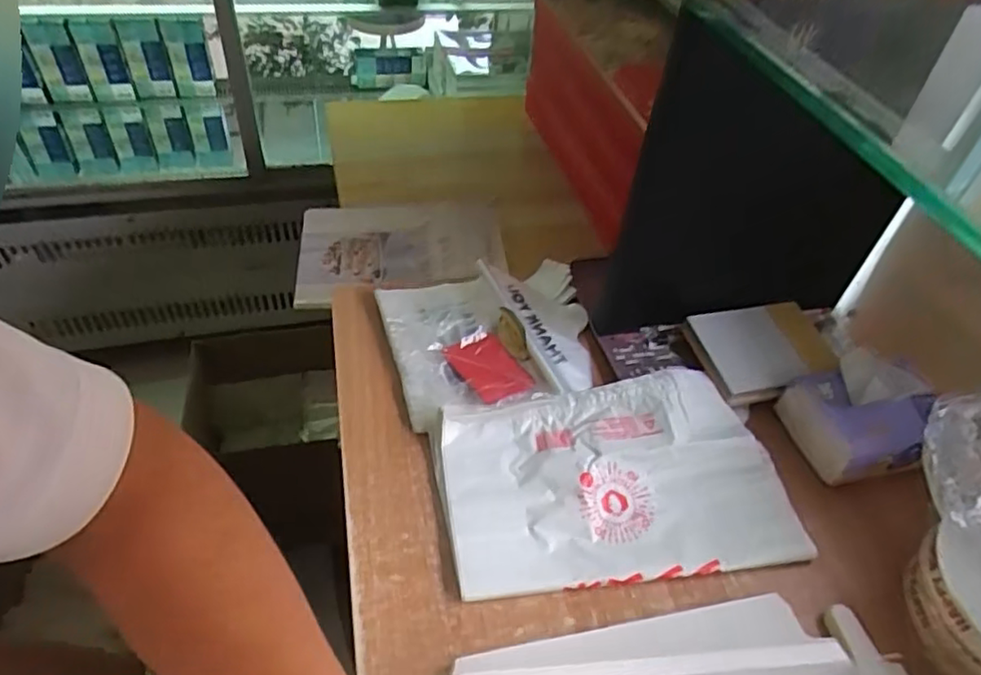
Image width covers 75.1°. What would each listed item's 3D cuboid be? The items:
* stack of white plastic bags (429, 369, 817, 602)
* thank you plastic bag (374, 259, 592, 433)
[{"bbox_3d":[0.111,0.126,0.575,0.302,0.035,0.188,-8,47,-11],"label":"stack of white plastic bags"},{"bbox_3d":[0.005,-0.006,0.698,0.225,0.032,0.202,-11,48,-14],"label":"thank you plastic bag"}]

